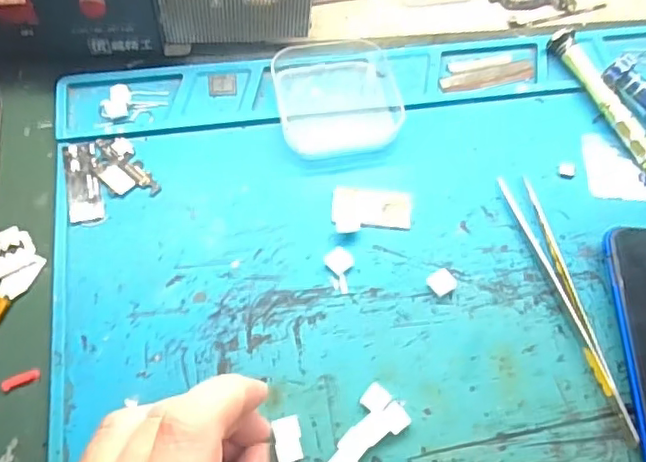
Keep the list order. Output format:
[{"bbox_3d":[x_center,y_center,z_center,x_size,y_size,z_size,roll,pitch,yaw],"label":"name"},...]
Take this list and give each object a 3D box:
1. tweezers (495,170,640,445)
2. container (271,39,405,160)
[{"bbox_3d":[0.117,0.030,0.278,0.014,0.006,0.131,-13,65,-11],"label":"tweezers"},{"bbox_3d":[0.008,-0.070,0.312,0.063,0.020,0.063,-9,65,-9],"label":"container"}]

